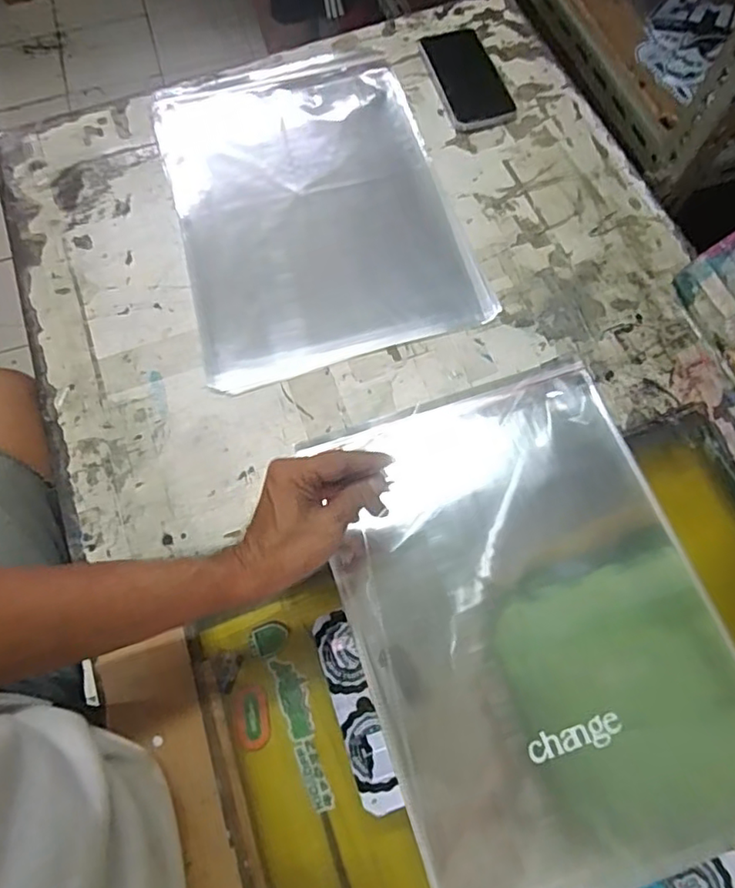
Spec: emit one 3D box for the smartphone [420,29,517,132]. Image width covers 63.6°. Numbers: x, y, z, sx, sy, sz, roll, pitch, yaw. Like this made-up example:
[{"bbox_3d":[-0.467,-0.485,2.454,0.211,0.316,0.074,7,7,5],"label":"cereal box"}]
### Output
[{"bbox_3d":[0.123,-0.459,0.737,0.076,0.007,0.172,-13,69,-4],"label":"smartphone"}]

